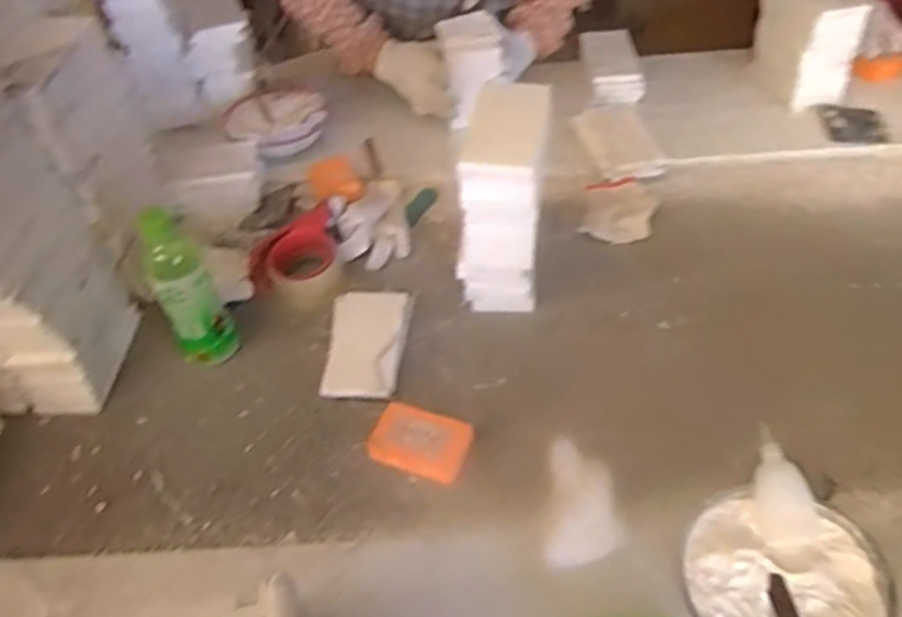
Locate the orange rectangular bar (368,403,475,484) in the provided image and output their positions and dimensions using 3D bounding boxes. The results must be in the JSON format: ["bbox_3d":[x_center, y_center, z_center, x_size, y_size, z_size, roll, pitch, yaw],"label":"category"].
[{"bbox_3d":[-0.031,0.134,0.720,0.098,0.021,0.065,12,51,17],"label":"orange rectangular bar"}]

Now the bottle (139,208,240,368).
[{"bbox_3d":[-0.294,-0.022,0.778,0.064,0.194,0.060,-28,51,-19],"label":"bottle"}]

